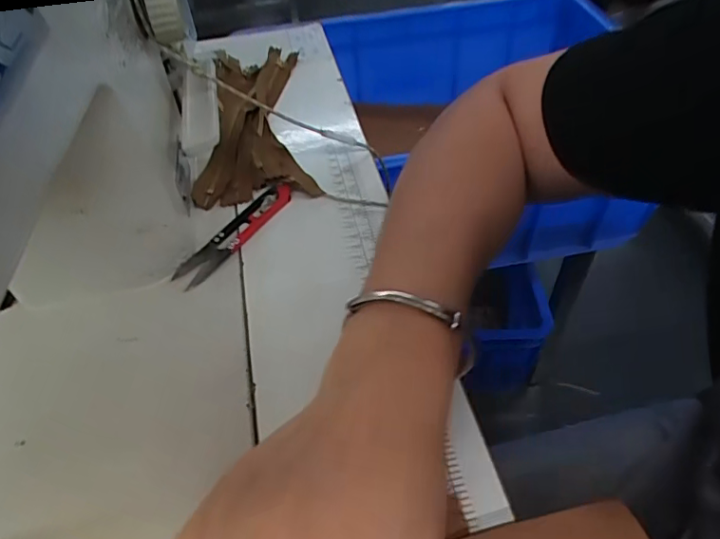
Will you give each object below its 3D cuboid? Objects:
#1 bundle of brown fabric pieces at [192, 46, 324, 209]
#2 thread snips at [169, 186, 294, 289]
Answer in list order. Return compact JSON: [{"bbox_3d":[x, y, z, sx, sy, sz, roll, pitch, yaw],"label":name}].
[{"bbox_3d":[-0.093,-0.130,0.457,0.089,0.019,0.203,-6,52,-6],"label":"bundle of brown fabric pieces"},{"bbox_3d":[-0.086,-0.028,0.363,0.024,0.009,0.102,27,54,25],"label":"thread snips"}]

